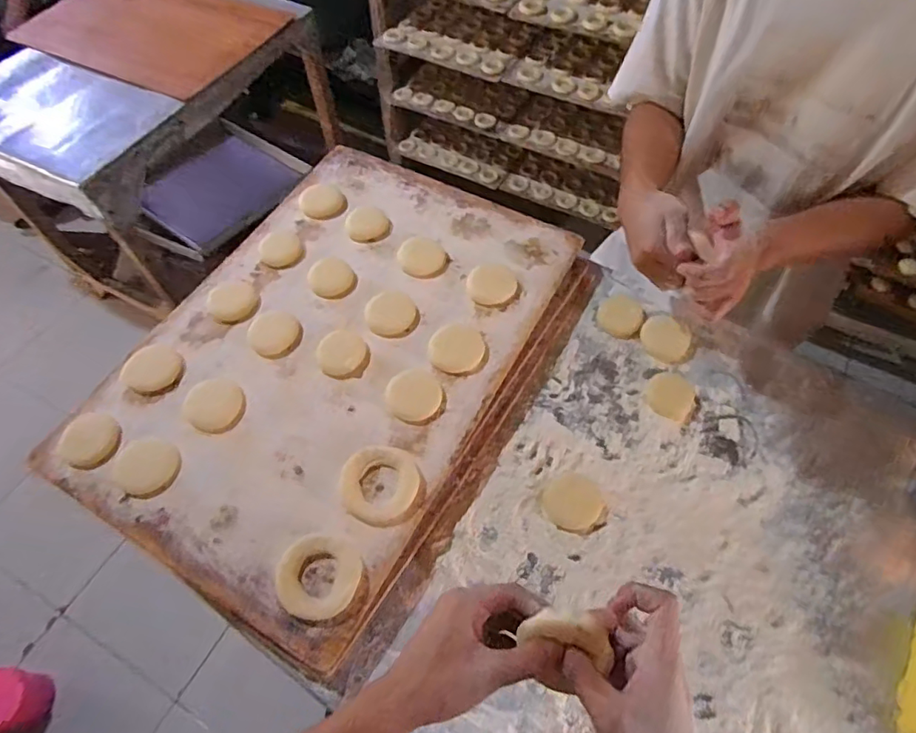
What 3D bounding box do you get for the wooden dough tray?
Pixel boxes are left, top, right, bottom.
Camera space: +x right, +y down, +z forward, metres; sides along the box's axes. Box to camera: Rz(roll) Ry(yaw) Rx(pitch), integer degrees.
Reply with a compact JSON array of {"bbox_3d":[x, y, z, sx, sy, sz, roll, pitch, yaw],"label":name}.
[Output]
[{"bbox_3d":[-0.146,-0.017,0.696,0.435,0.059,0.596,26,63,17],"label":"wooden dough tray"}]

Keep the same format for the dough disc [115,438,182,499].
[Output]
[{"bbox_3d":[-0.340,0.111,0.601,0.067,0.010,0.063,-1,59,2],"label":"dough disc"}]

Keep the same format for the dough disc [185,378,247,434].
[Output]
[{"bbox_3d":[-0.285,0.045,0.642,0.068,0.007,0.065,-1,59,2],"label":"dough disc"}]

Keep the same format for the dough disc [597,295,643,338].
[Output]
[{"bbox_3d":[0.218,-0.068,0.736,0.057,0.012,0.058,-1,59,2],"label":"dough disc"}]

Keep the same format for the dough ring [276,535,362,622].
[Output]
[{"bbox_3d":[-0.138,0.208,0.541,0.082,0.008,0.076,-1,59,2],"label":"dough ring"}]

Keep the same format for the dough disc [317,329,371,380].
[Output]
[{"bbox_3d":[-0.141,-0.016,0.670,0.059,0.007,0.069,-28,62,-14],"label":"dough disc"}]

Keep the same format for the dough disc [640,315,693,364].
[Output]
[{"bbox_3d":[0.273,-0.038,0.719,0.060,0.009,0.068,21,62,14],"label":"dough disc"}]

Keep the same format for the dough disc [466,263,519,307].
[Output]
[{"bbox_3d":[0.045,-0.110,0.720,0.065,0.004,0.067,-1,59,2],"label":"dough disc"}]

